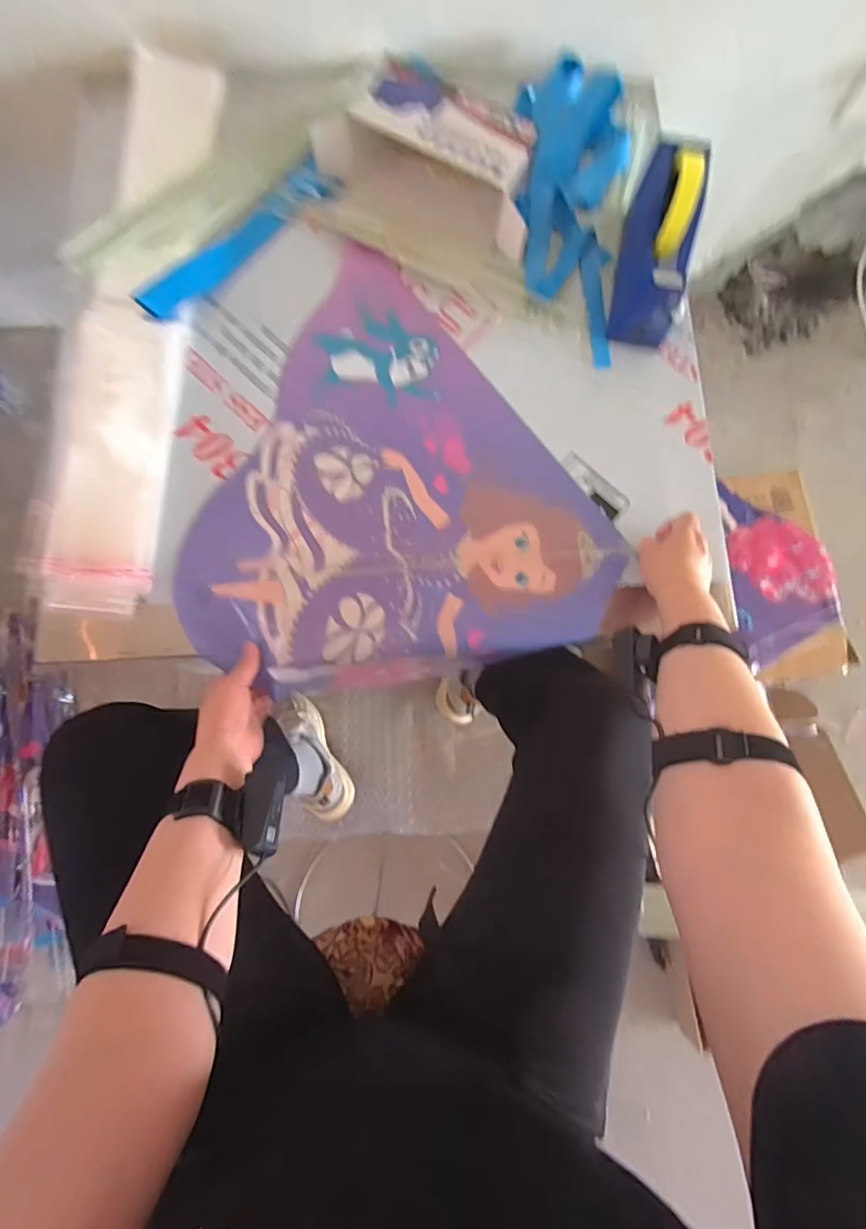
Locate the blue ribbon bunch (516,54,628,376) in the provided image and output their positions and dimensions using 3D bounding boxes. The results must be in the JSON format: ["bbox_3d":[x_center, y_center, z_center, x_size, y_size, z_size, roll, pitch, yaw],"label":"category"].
[{"bbox_3d":[0.183,-0.541,0.653,0.152,0.040,0.438,3,82,-2],"label":"blue ribbon bunch"}]

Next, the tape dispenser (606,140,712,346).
[{"bbox_3d":[0.269,-0.443,0.600,0.066,0.121,0.196,9,82,-1],"label":"tape dispenser"}]

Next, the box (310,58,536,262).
[{"bbox_3d":[0.002,-0.566,0.628,0.280,0.078,0.141,25,82,2],"label":"box"}]

